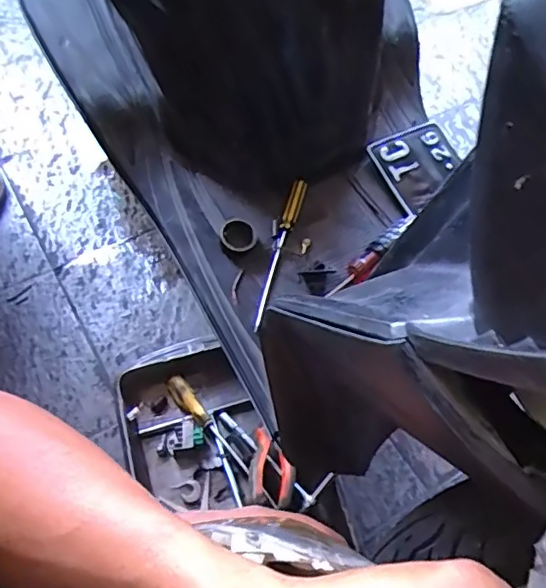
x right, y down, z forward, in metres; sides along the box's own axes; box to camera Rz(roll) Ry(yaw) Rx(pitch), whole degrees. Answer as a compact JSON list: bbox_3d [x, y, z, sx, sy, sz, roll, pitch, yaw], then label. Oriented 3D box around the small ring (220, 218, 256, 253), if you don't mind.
[{"bbox_3d":[-0.037,-0.061,0.597,0.035,0.010,0.036,0,92,4],"label":"small ring"}]

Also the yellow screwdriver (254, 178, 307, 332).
[{"bbox_3d":[0.007,-0.046,0.613,0.017,0.013,0.179,15,72,8],"label":"yellow screwdriver"}]

